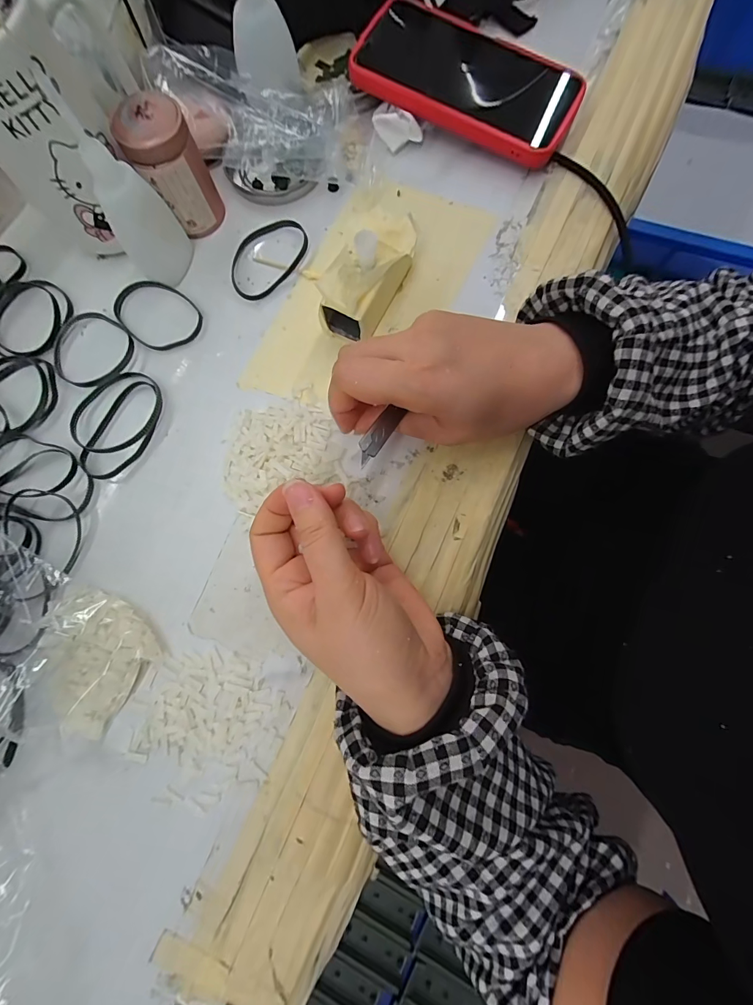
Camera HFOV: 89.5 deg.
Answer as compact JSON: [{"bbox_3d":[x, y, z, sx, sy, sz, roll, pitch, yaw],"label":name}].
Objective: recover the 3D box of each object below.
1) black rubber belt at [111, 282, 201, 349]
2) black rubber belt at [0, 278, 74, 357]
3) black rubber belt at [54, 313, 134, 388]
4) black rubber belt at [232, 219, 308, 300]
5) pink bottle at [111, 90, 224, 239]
[{"bbox_3d":[-0.161,-0.137,0.278,0.064,0.005,0.049,34,82,8],"label":"black rubber belt"},{"bbox_3d":[-0.262,-0.139,0.279,0.066,0.007,0.063,0,79,1],"label":"black rubber belt"},{"bbox_3d":[-0.206,-0.110,0.275,0.062,0.004,0.056,32,81,7],"label":"black rubber belt"},{"bbox_3d":[-0.083,-0.185,0.285,0.046,0.005,0.071,43,83,9],"label":"black rubber belt"},{"bbox_3d":[-0.141,-0.229,0.264,0.044,0.066,0.039,-33,80,-5],"label":"pink bottle"}]

